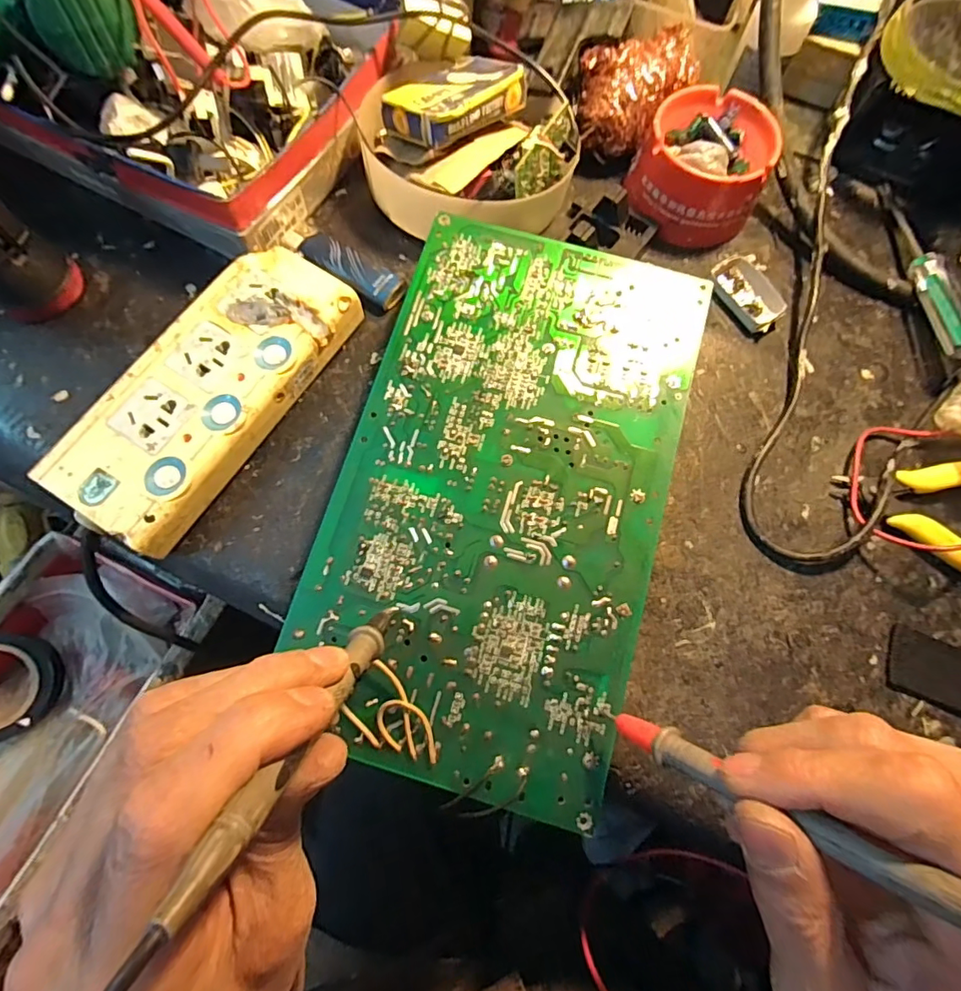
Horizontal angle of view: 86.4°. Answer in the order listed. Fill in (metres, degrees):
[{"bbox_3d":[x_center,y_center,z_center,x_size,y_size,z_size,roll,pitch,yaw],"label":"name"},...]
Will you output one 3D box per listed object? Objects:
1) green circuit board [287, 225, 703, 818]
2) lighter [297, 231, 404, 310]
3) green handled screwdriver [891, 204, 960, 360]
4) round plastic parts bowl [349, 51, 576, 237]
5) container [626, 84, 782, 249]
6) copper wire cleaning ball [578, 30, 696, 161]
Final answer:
[{"bbox_3d":[0.010,-0.007,0.249,0.156,0.008,0.270,15,78,3],"label":"green circuit board"},{"bbox_3d":[-0.077,-0.138,0.316,0.070,0.016,0.026,38,80,8],"label":"lighter"},{"bbox_3d":[0.283,-0.139,0.322,0.012,0.016,0.127,3,63,1],"label":"green handled screwdriver"},{"bbox_3d":[-0.008,-0.227,0.312,0.132,0.035,0.126,1,74,-2],"label":"round plastic parts bowl"},{"bbox_3d":[0.144,-0.213,0.332,0.078,0.041,0.085,1,74,-2],"label":"container"},{"bbox_3d":[0.100,-0.263,0.335,0.068,0.048,0.054,-22,75,-9],"label":"copper wire cleaning ball"}]

